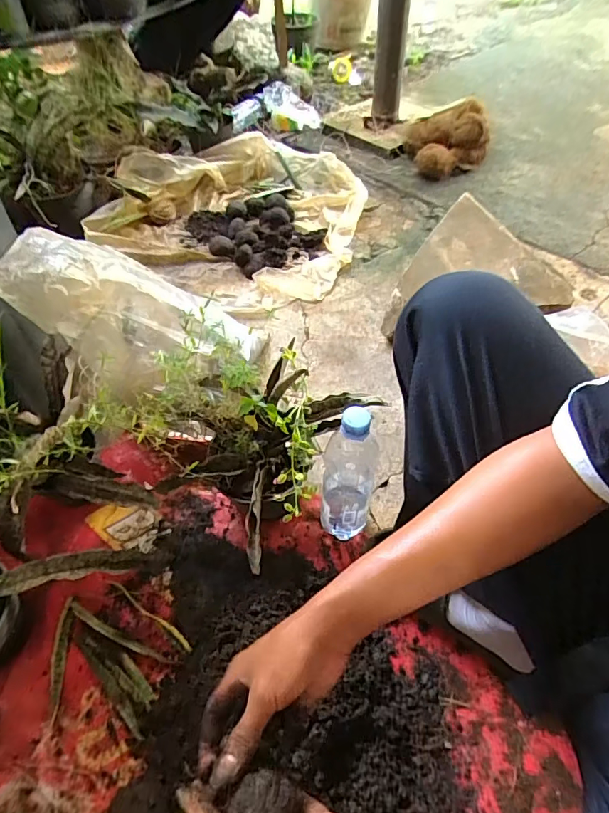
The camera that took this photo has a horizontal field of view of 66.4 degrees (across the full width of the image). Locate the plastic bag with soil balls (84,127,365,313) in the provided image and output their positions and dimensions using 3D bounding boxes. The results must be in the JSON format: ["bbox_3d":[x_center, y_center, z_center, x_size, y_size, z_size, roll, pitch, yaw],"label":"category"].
[{"bbox_3d":[-0.133,-0.521,1.145,0.609,0.123,0.624,24,57,18],"label":"plastic bag with soil balls"}]

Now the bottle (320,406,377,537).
[{"bbox_3d":[0.055,0.089,0.600,0.059,0.243,0.078,6,53,6],"label":"bottle"}]

